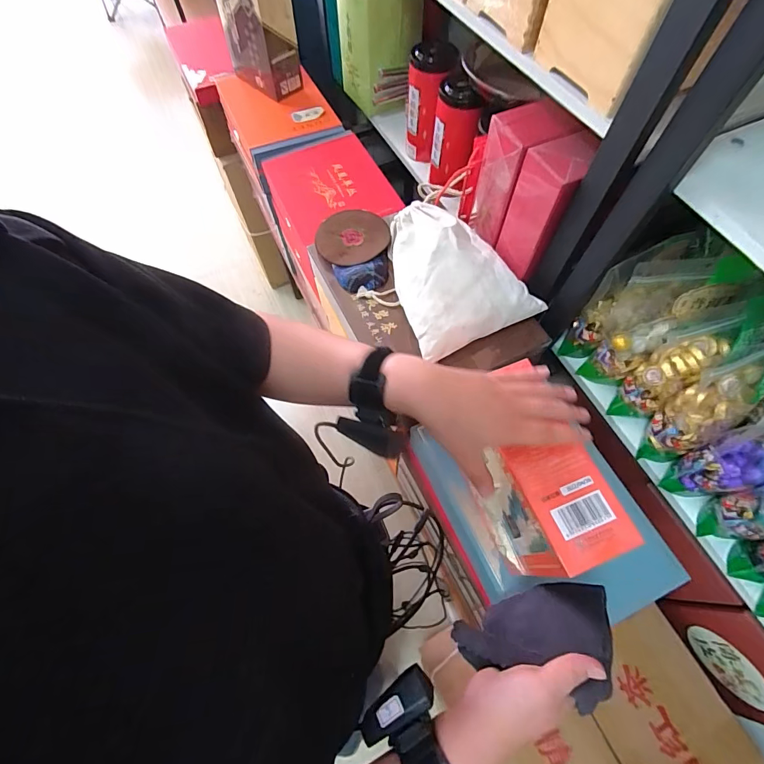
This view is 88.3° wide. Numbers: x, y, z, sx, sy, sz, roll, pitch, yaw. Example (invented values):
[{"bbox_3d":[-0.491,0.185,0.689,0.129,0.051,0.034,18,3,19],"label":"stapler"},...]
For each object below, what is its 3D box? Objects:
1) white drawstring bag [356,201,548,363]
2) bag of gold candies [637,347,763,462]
[{"bbox_3d":[0.091,-0.172,0.640,0.196,0.090,0.270,-35,69,-15],"label":"white drawstring bag"},{"bbox_3d":[0.483,0.031,0.542,0.192,0.213,0.072,-18,66,-8],"label":"bag of gold candies"}]

